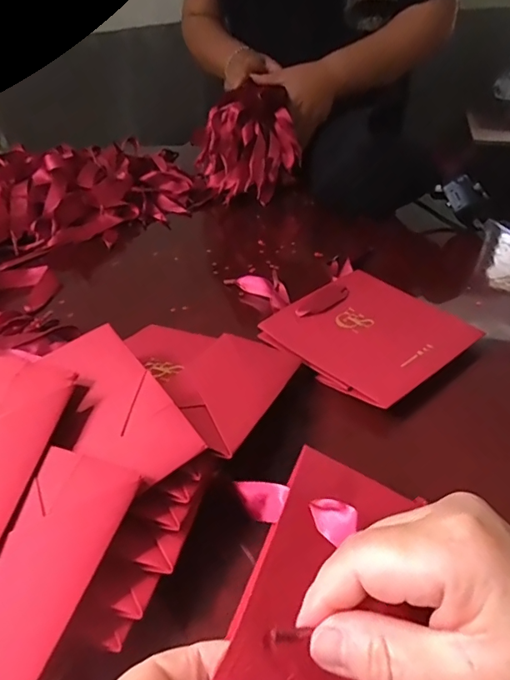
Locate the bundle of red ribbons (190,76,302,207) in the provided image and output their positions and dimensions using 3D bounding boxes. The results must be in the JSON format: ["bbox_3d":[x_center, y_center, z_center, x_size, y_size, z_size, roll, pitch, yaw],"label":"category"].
[{"bbox_3d":[-0.008,-0.304,0.752,0.129,0.134,0.123,-18,38,-20],"label":"bundle of red ribbons"}]

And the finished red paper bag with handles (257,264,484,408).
[{"bbox_3d":[0.095,-0.010,0.416,0.138,0.012,0.139,-28,42,-31],"label":"finished red paper bag with handles"}]

